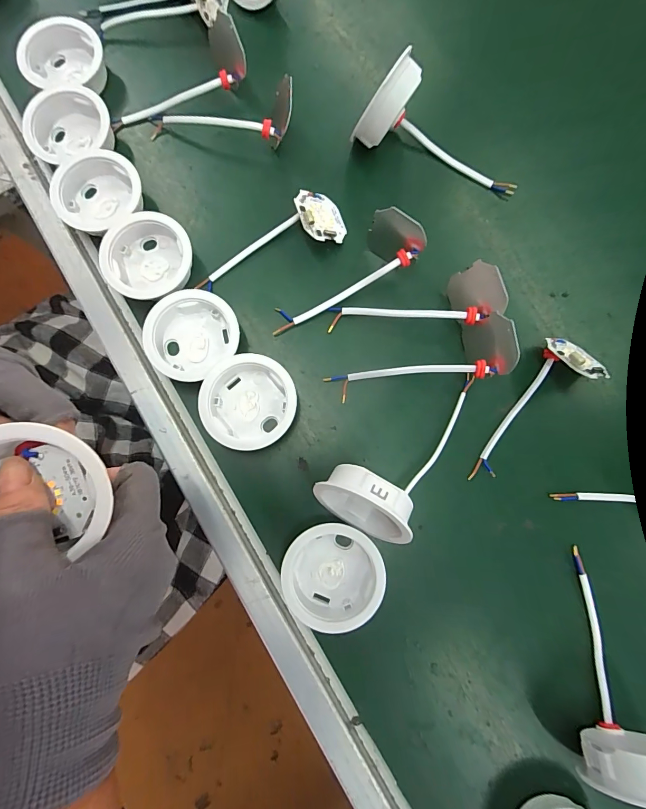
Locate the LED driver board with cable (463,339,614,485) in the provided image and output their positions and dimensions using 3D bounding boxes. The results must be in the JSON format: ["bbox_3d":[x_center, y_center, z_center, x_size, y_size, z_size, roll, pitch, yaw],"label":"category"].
[{"bbox_3d":[0.159,0.001,0.290,0.138,0.038,0.046,-44,84,-8],"label":"LED driver board with cable"}]

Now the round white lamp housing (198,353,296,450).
[{"bbox_3d":[-0.058,-0.001,0.294,0.071,0.021,0.070,0,80,-1],"label":"round white lamp housing"}]

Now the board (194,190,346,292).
[{"bbox_3d":[-0.046,-0.142,0.314,0.133,0.033,0.043,-20,81,-4],"label":"board"}]

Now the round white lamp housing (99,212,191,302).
[{"bbox_3d":[-0.145,-0.122,0.312,0.071,0.022,0.064,-35,82,-7],"label":"round white lamp housing"}]

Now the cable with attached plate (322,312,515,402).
[{"bbox_3d":[0.077,-0.035,0.297,0.147,0.015,0.041,-10,80,10],"label":"cable with attached plate"}]

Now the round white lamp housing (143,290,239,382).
[{"bbox_3d":[-0.105,-0.055,0.300,0.061,0.022,0.071,33,81,5],"label":"round white lamp housing"}]

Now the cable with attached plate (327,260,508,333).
[{"bbox_3d":[0.072,-0.086,0.301,0.129,0.041,0.043,1,80,-1],"label":"cable with attached plate"}]

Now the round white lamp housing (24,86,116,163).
[{"bbox_3d":[-0.223,-0.240,0.330,0.071,0.025,0.066,0,80,-1],"label":"round white lamp housing"}]

